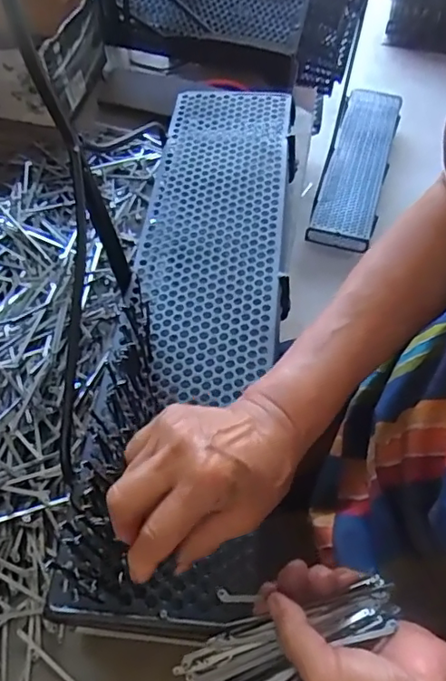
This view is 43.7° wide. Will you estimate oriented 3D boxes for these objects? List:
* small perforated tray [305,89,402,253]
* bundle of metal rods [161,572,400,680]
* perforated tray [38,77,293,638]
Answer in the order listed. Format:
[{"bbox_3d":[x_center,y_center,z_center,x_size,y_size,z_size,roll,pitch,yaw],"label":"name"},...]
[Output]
[{"bbox_3d":[0.359,-0.478,1.452,0.158,0.037,0.592,20,59,-1],"label":"small perforated tray"},{"bbox_3d":[0.039,0.180,0.336,0.137,0.034,0.075,-22,58,-2],"label":"bundle of metal rods"},{"bbox_3d":[-0.023,-0.063,0.533,0.159,0.033,0.558,5,56,1],"label":"perforated tray"}]

